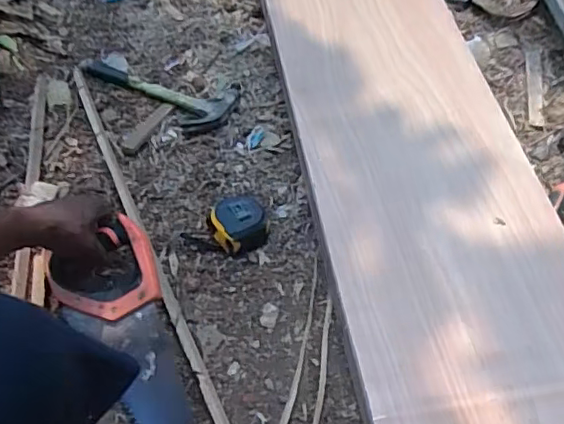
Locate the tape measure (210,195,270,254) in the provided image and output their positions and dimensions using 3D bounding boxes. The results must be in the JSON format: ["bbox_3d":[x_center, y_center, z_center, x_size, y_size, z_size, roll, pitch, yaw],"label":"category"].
[{"bbox_3d":[-0.057,0.021,0.835,0.076,0.053,0.074,-25,63,-17],"label":"tape measure"}]

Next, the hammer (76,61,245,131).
[{"bbox_3d":[-0.209,-0.229,1.020,0.288,0.028,0.131,29,62,15],"label":"hammer"}]

